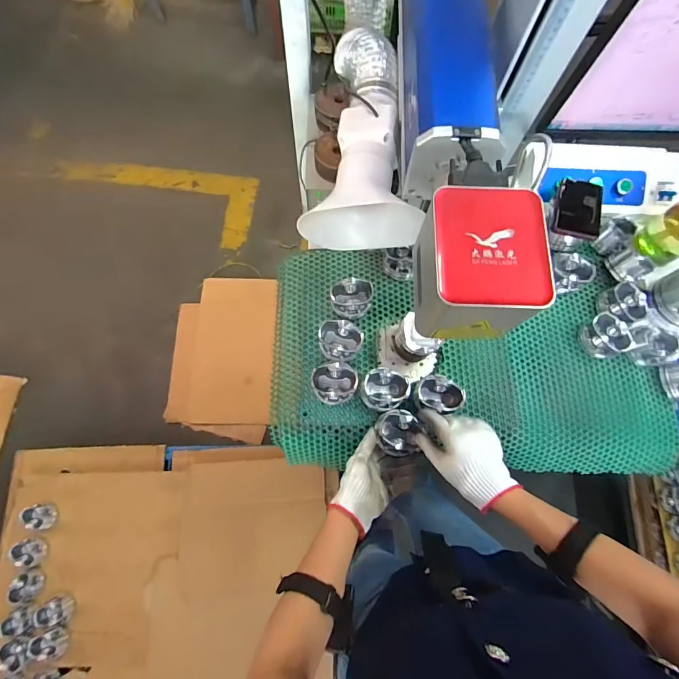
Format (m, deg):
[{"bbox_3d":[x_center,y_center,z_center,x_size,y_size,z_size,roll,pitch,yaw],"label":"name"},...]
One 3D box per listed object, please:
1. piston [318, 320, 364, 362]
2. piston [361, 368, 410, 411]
[{"bbox_3d":[0.003,0.002,0.660,0.075,0.039,0.067,-4,73,-3],"label":"piston"},{"bbox_3d":[0.078,0.082,0.647,0.077,0.056,0.073,0,73,-1],"label":"piston"}]

